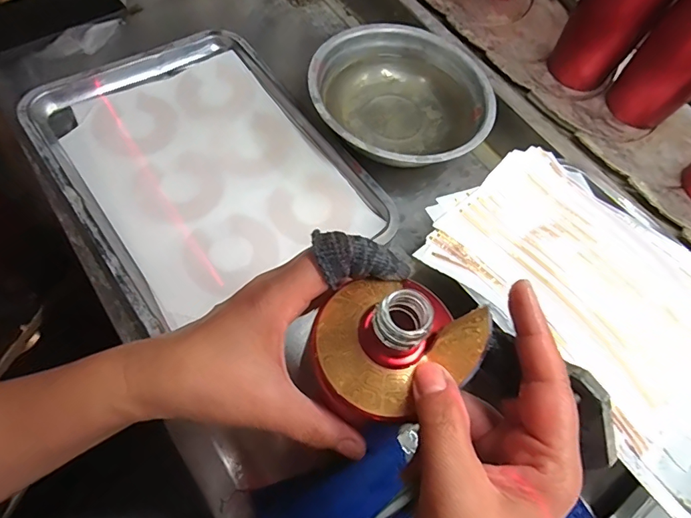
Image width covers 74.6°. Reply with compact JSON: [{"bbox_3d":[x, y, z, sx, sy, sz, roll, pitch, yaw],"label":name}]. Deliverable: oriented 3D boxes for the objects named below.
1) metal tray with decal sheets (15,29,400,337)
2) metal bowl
[{"bbox_3d":[-0.143,-0.100,0.460,0.249,0.027,0.318,-33,70,-20],"label":"metal tray with decal sheets"},{"bbox_3d":[0.063,-0.183,0.499,0.189,0.062,0.197,-1,70,2],"label":"metal bowl"}]

